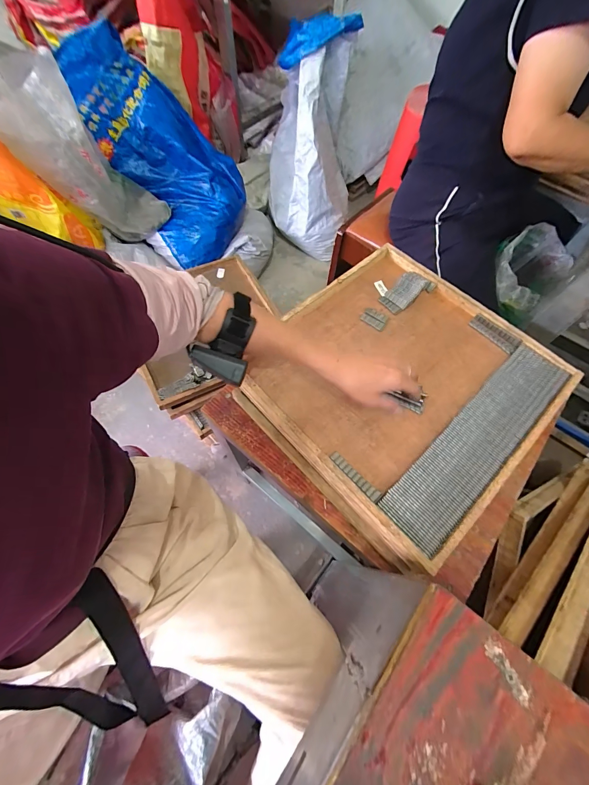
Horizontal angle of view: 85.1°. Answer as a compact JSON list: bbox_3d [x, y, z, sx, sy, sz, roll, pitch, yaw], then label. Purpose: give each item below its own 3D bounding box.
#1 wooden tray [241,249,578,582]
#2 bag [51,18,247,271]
[{"bbox_3d":[0.169,-0.026,0.519,0.400,0.060,0.392,-39,72,-18],"label":"wooden tray"},{"bbox_3d":[-0.509,-0.899,1.209,0.405,0.177,0.818,-39,99,-18],"label":"bag"}]

